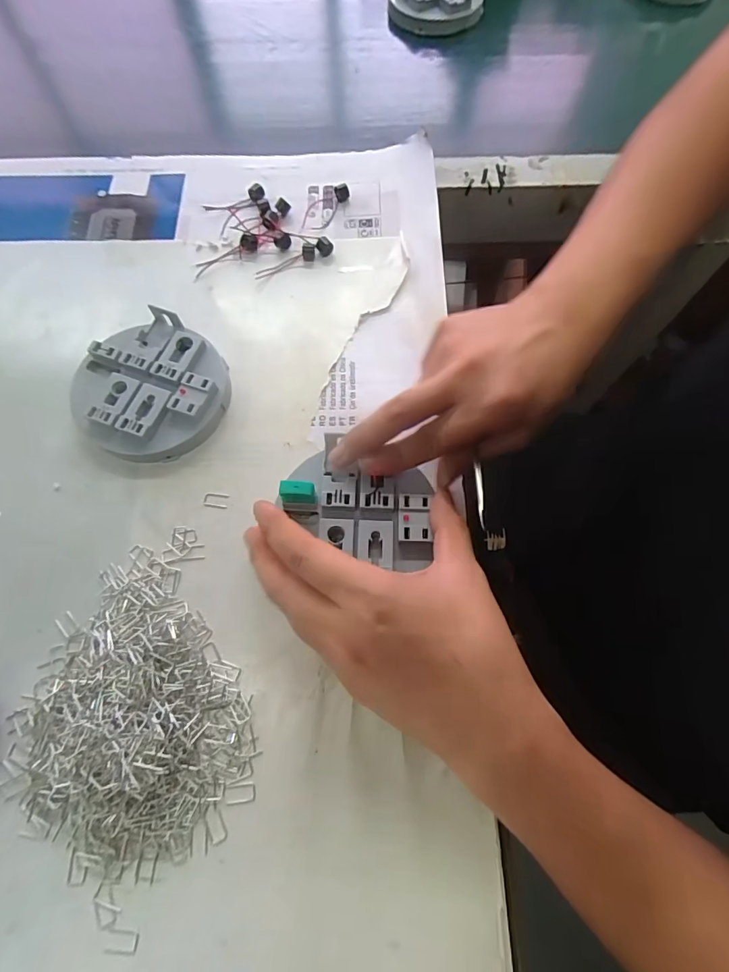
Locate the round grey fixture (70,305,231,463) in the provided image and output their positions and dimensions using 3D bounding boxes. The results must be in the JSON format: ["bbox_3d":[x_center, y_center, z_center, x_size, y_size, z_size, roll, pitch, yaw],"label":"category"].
[{"bbox_3d":[-0.148,-0.069,0.311,0.099,0.025,0.105,-12,69,-4],"label":"round grey fixture"}]

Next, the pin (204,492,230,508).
[{"bbox_3d":[-0.098,0.009,0.294,0.016,0.004,0.010,7,71,0],"label":"pin"}]

